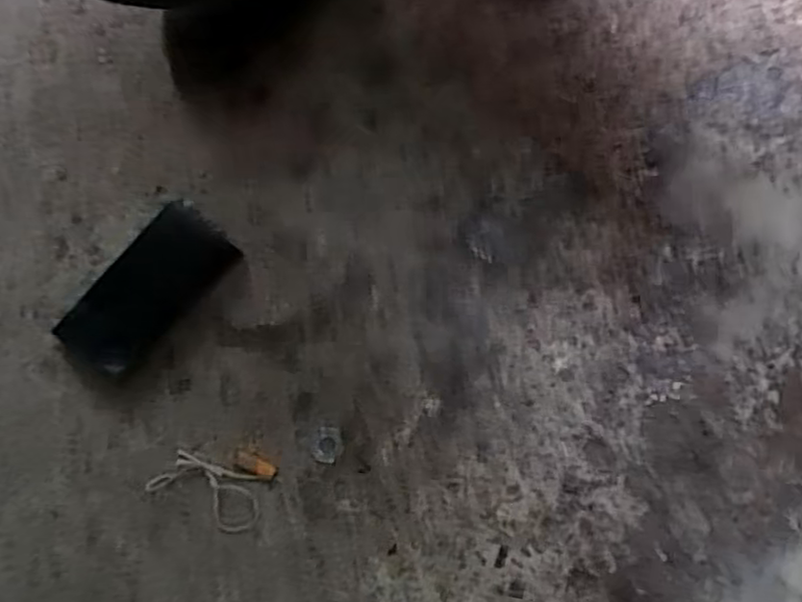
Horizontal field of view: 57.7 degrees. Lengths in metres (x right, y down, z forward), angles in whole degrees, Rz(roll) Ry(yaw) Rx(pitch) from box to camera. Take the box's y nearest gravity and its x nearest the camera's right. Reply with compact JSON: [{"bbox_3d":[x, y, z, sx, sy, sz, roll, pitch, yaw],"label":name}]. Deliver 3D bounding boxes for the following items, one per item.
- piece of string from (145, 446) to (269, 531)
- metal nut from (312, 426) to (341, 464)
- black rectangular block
[{"bbox_3d":[-0.138,0.134,0.514,0.079,0.008,0.043,16,76,3],"label":"piece of string"},{"bbox_3d":[-0.054,0.105,0.531,0.021,0.004,0.026,9,76,1],"label":"metal nut"},{"bbox_3d":[-0.188,-0.010,0.544,0.067,0.021,0.133,36,78,8],"label":"black rectangular block"}]

